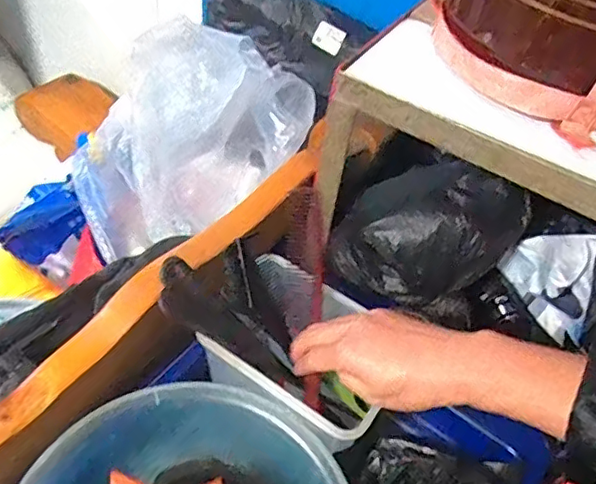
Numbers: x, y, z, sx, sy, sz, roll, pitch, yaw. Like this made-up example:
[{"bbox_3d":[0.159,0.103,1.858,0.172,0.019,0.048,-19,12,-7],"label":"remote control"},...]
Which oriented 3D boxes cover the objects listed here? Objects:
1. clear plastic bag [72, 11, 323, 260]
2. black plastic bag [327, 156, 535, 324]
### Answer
[{"bbox_3d":[-0.165,-0.108,0.710,0.194,0.377,0.156,42,45,-16],"label":"clear plastic bag"},{"bbox_3d":[0.127,-0.014,0.573,0.159,0.099,0.130,29,51,16],"label":"black plastic bag"}]

